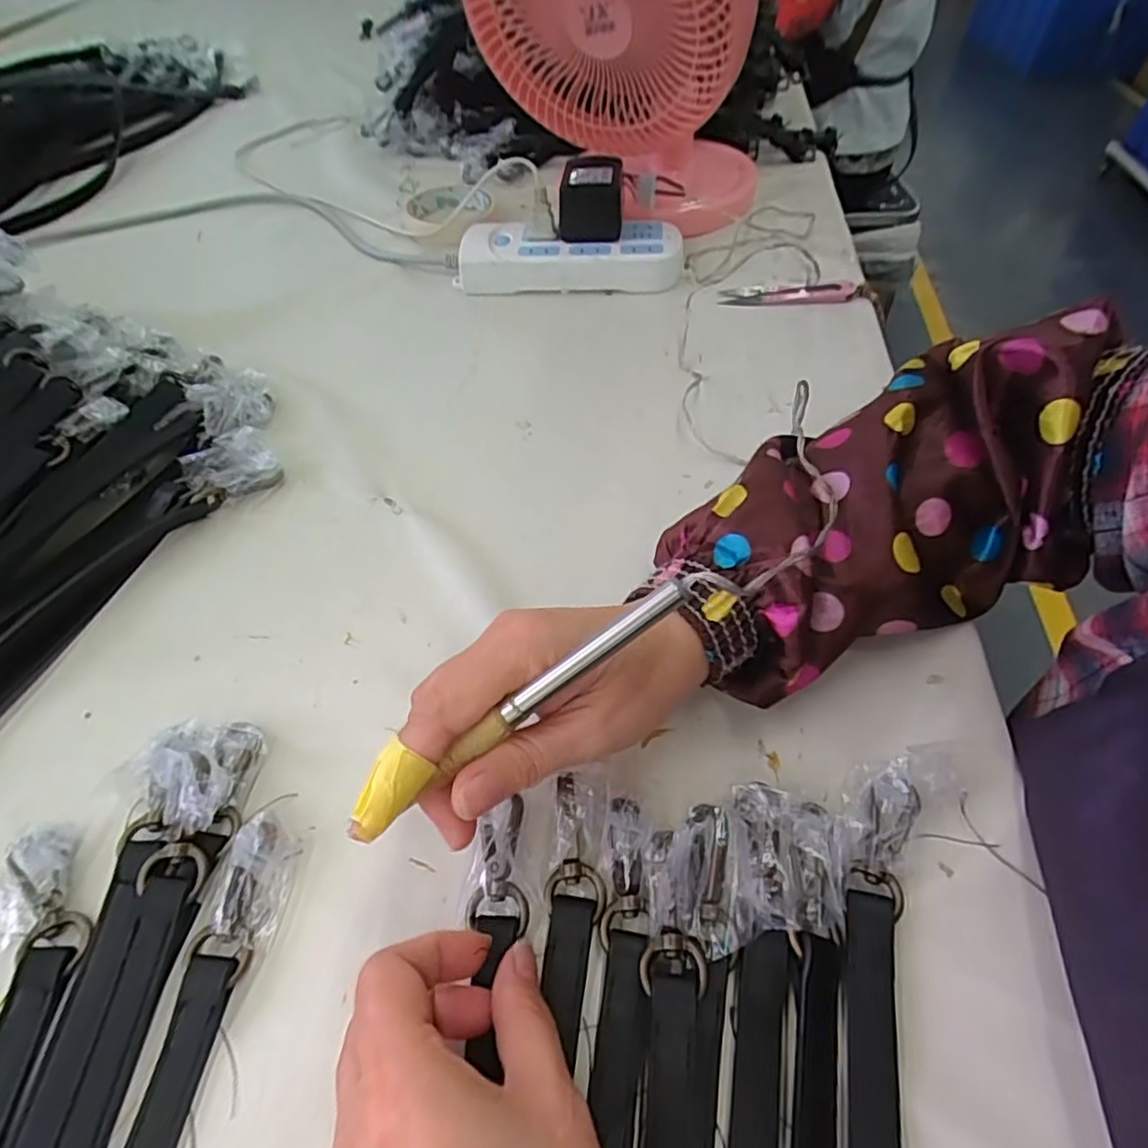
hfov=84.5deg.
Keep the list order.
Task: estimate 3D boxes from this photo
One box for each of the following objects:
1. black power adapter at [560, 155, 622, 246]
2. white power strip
[{"bbox_3d":[0.014,-0.312,0.526,0.051,0.049,0.063,1,53,1],"label":"black power adapter"},{"bbox_3d":[-0.003,-0.269,0.538,0.184,0.039,0.064,4,53,4],"label":"white power strip"}]

